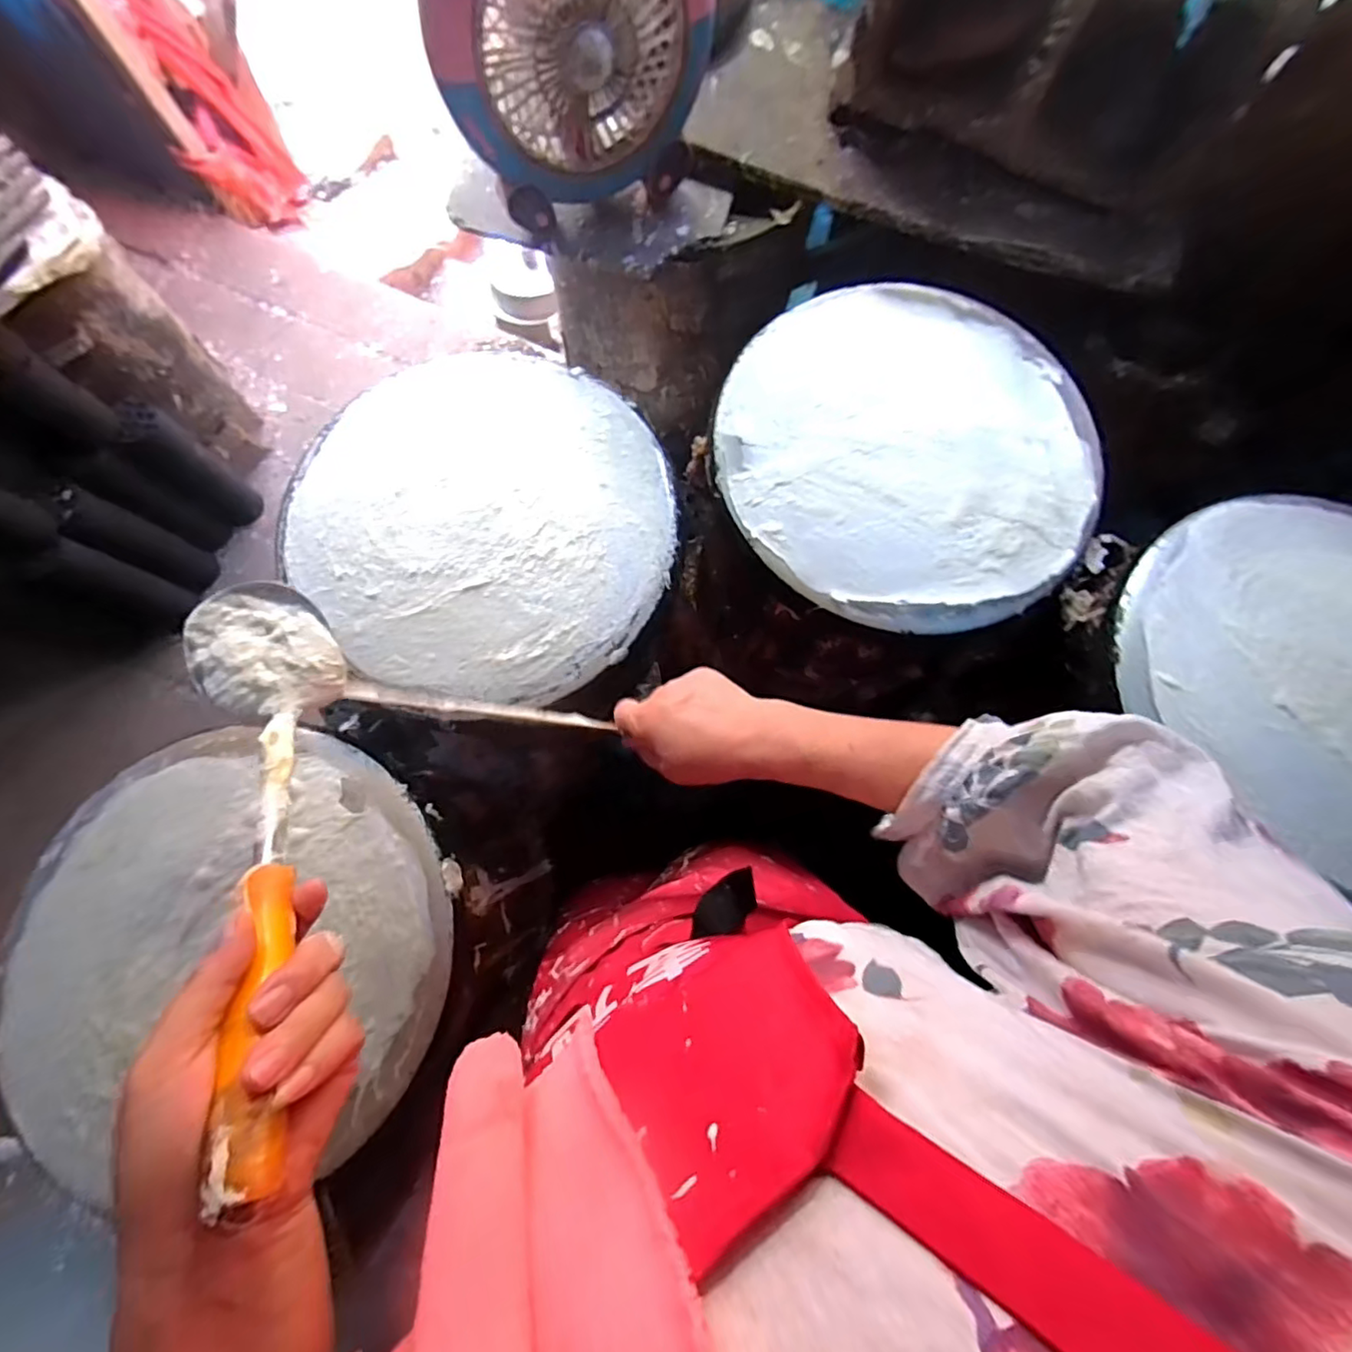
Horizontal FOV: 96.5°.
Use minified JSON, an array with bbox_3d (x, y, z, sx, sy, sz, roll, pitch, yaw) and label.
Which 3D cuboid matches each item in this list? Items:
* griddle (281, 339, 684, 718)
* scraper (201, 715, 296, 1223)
[{"bbox_3d":[-0.185,-0.155,0.575,0.362,0.020,0.340,0,78,-1],"label":"griddle"},{"bbox_3d":[-0.204,0.106,0.302,0.018,0.017,0.267,-29,44,-7],"label":"scraper"}]

